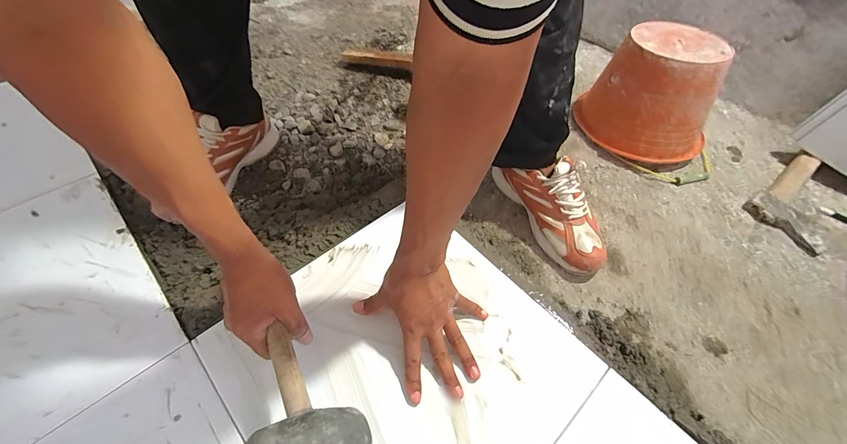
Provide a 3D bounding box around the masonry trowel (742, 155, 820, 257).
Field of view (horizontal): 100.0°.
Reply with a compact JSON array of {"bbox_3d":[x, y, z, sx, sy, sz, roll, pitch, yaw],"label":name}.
[{"bbox_3d":[0.750,-0.040,0.698,0.227,0.039,0.133,-28,60,-22],"label":"masonry trowel"}]

